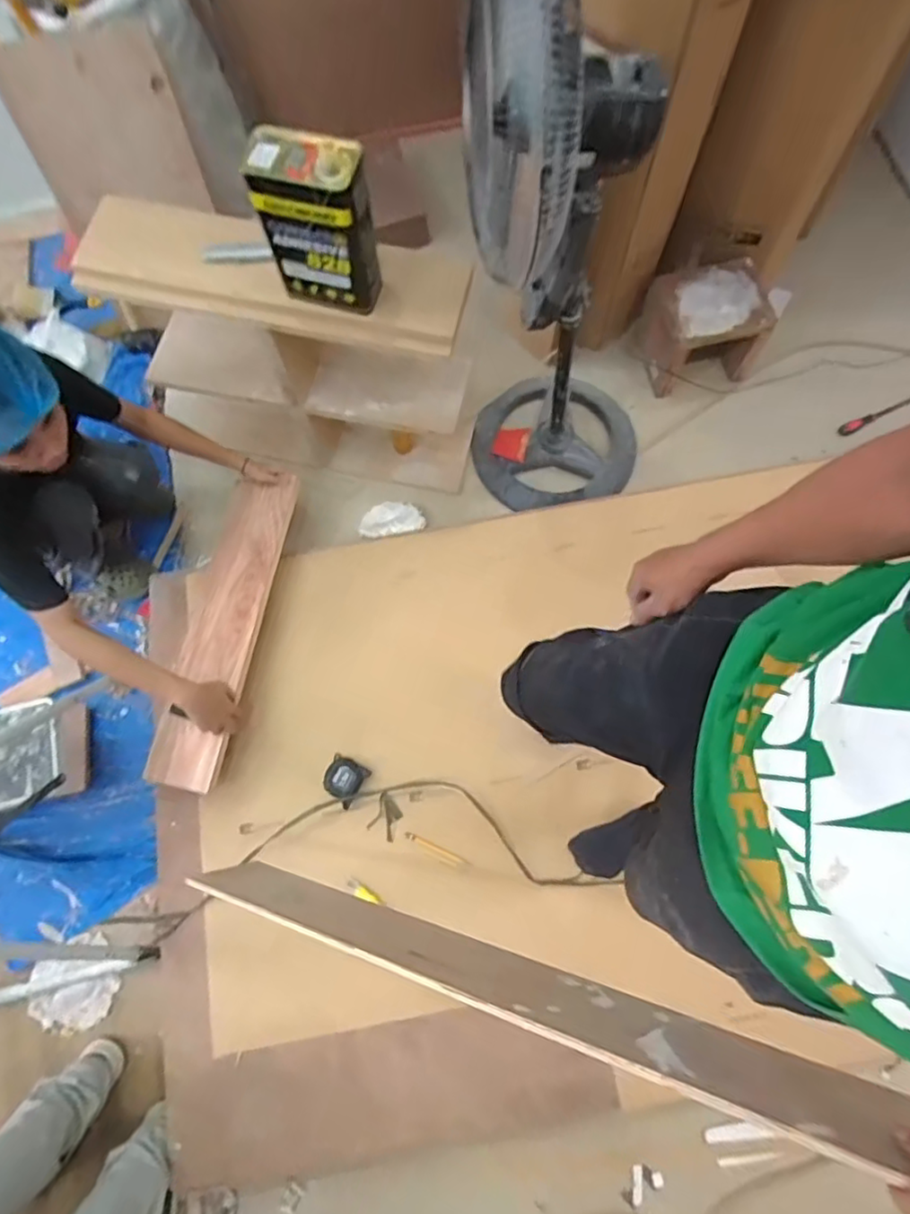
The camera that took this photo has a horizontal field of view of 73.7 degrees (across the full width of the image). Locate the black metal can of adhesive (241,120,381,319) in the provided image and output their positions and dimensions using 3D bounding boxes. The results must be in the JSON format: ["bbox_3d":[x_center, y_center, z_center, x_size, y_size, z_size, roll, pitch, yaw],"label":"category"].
[{"bbox_3d":[-0.220,-0.618,0.988,0.172,0.242,0.095,9,74,5],"label":"black metal can of adhesive"}]

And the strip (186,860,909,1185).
[{"bbox_3d":[0.035,0.441,0.742,0.892,0.144,0.016,4,84,29],"label":"strip"}]

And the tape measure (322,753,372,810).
[{"bbox_3d":[-0.245,0.373,1.312,0.089,0.039,0.093,29,76,10],"label":"tape measure"}]

